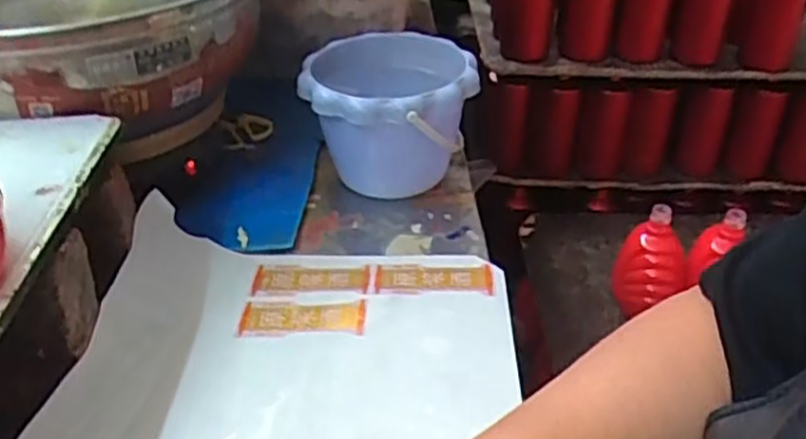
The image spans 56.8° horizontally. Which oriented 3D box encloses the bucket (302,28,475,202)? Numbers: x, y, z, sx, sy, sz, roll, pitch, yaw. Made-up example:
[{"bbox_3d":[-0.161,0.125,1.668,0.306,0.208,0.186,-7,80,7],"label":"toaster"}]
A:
[{"bbox_3d":[-0.008,-0.089,0.671,0.141,0.118,0.142,-3,37,2],"label":"bucket"}]

